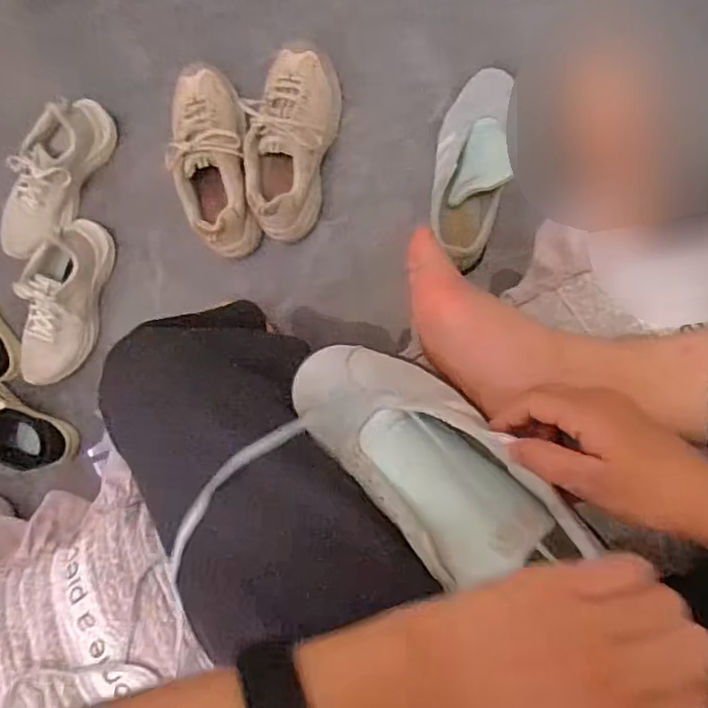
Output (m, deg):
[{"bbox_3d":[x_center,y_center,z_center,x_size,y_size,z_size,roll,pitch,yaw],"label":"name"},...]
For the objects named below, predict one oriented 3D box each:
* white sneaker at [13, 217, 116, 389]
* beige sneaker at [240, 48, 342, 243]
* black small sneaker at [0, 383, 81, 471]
[{"bbox_3d":[-0.424,-0.067,0.862,0.079,0.100,0.253,26,97,7],"label":"white sneaker"},{"bbox_3d":[-0.083,-0.285,0.800,0.111,0.106,0.251,3,94,9],"label":"beige sneaker"},{"bbox_3d":[-0.546,0.102,0.895,0.247,0.087,0.099,19,96,8],"label":"black small sneaker"}]

